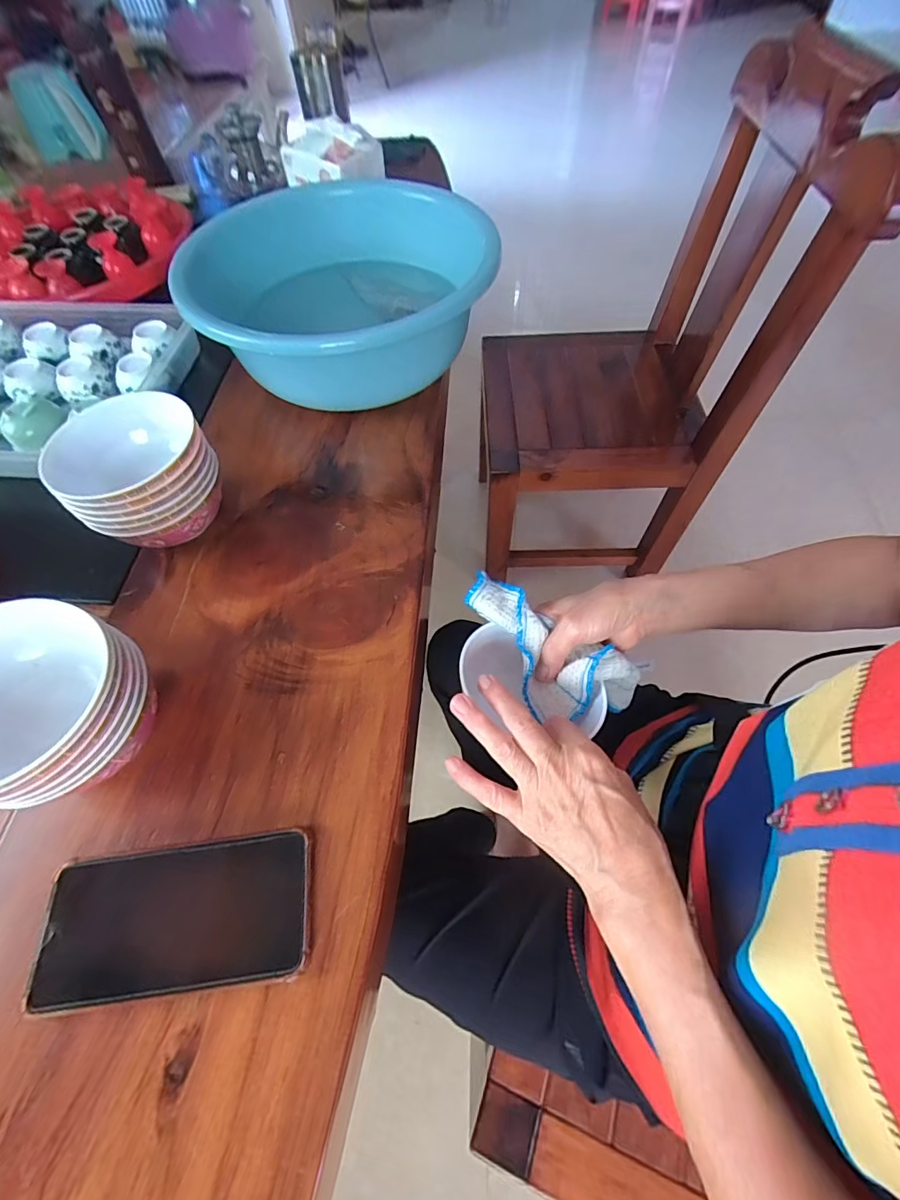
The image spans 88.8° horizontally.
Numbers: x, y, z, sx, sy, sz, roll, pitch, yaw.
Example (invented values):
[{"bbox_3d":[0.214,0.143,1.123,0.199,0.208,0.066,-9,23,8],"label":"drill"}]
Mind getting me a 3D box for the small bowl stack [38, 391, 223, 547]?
[{"bbox_3d":[-0.248,-0.098,0.385,0.114,0.090,0.107,-40,66,-19],"label":"small bowl stack"}]

